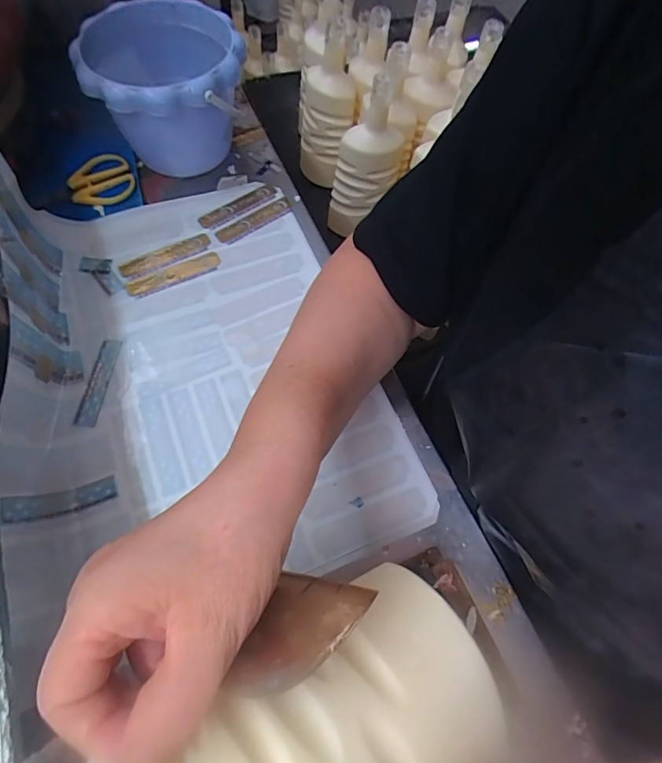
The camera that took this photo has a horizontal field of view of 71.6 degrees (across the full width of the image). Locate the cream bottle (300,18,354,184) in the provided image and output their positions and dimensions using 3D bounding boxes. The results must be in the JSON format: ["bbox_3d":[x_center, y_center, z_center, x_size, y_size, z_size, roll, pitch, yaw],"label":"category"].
[{"bbox_3d":[-0.006,-0.463,0.785,0.084,0.234,0.098,4,63,-4],"label":"cream bottle"}]

